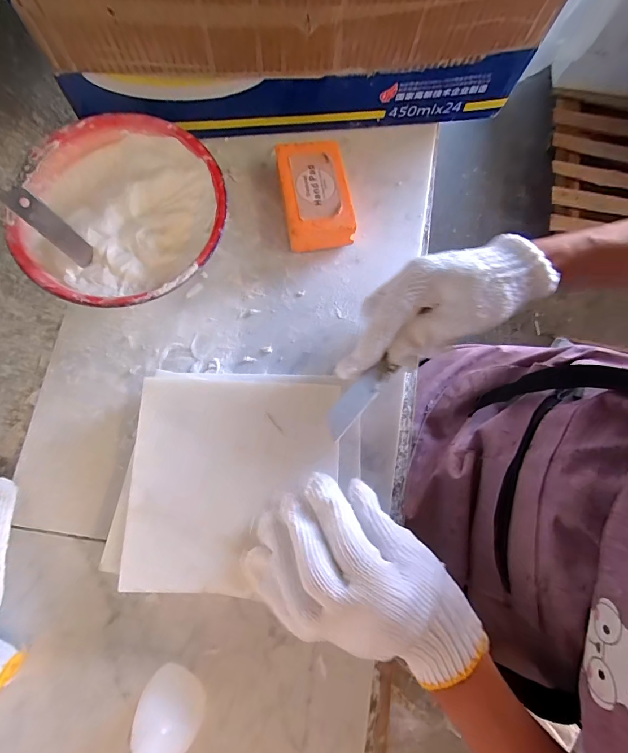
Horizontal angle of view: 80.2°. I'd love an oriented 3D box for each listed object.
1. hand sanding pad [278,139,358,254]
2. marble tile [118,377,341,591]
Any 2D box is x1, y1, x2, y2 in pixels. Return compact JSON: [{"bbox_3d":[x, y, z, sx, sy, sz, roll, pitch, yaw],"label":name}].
[{"bbox_3d":[0.001,-0.166,0.343,0.058,0.035,0.091,-9,79,-3],"label":"hand sanding pad"},{"bbox_3d":[-0.059,0.076,0.277,0.146,0.011,0.148,2,78,-1],"label":"marble tile"}]

